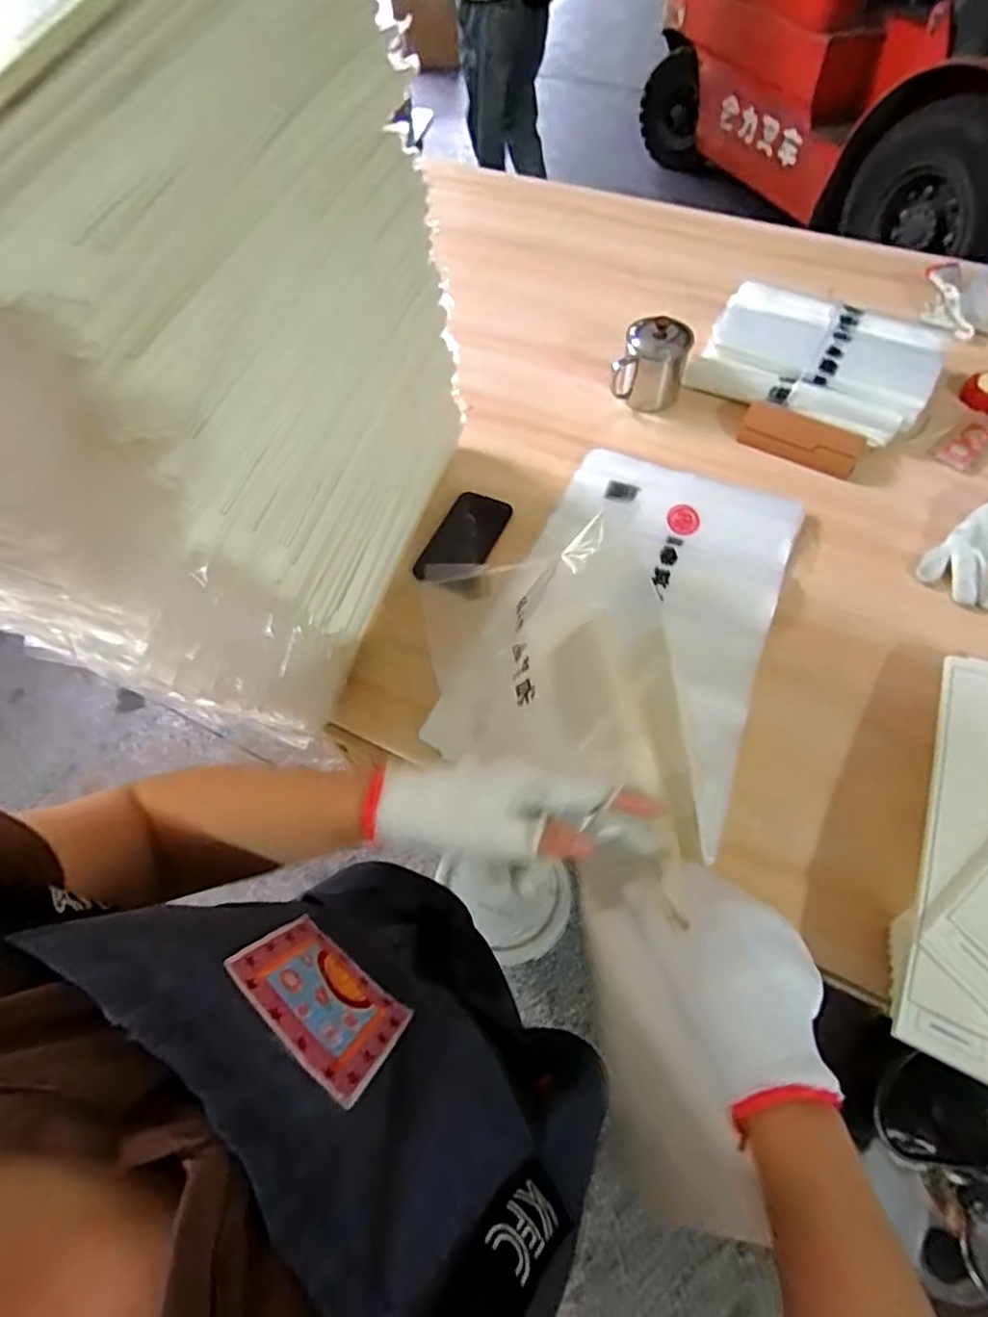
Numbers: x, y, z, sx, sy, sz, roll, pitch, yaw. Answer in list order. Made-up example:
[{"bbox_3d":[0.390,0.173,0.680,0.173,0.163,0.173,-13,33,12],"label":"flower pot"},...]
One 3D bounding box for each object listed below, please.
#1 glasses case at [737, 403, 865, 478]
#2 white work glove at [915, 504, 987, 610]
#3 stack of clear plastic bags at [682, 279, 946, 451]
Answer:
[{"bbox_3d":[0.409,-0.292,0.807,0.155,0.027,0.064,31,67,19],"label":"glasses case"},{"bbox_3d":[0.582,-0.134,0.702,0.158,0.047,0.090,-42,66,-19],"label":"white work glove"},{"bbox_3d":[0.457,-0.424,0.856,0.303,0.065,0.205,27,65,17],"label":"stack of clear plastic bags"}]

